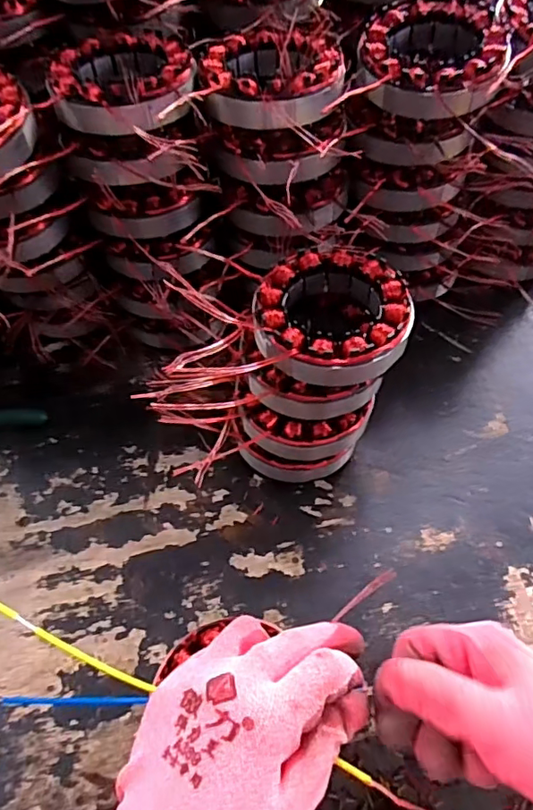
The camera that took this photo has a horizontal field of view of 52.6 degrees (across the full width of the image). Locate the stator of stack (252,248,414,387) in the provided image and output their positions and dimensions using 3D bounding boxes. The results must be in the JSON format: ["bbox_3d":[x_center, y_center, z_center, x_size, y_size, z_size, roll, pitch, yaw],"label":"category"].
[{"bbox_3d":[0.037,-0.054,0.305,0.085,0.023,0.086,3,59,1],"label":"stator of stack"}]

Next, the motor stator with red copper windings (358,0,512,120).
[{"bbox_3d":[0.099,-0.208,0.326,0.083,0.027,0.098,6,59,3],"label":"motor stator with red copper windings"}]

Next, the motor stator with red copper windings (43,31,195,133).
[{"bbox_3d":[-0.084,-0.191,0.321,0.081,0.026,0.093,-5,59,-3],"label":"motor stator with red copper windings"}]

